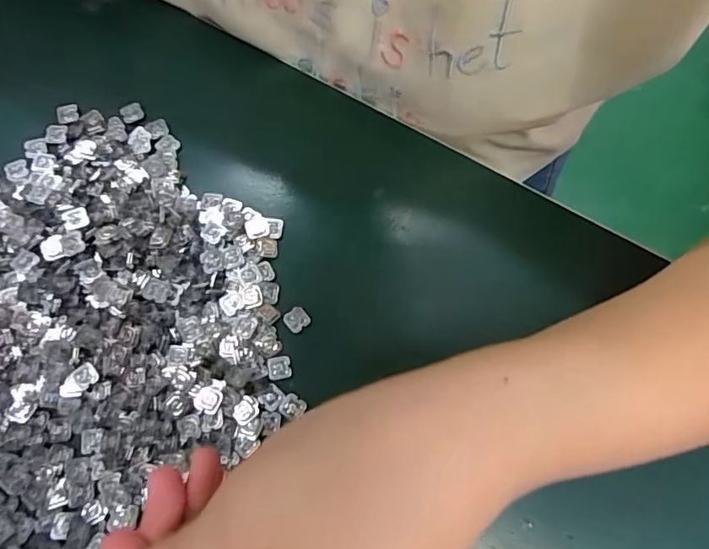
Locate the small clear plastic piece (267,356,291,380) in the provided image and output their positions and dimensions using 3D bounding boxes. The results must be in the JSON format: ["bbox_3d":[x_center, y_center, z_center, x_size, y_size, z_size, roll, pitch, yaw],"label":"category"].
[{"bbox_3d":[-0.034,0.041,0.222,0.010,0.004,0.010,-7,74,-4],"label":"small clear plastic piece"}]

